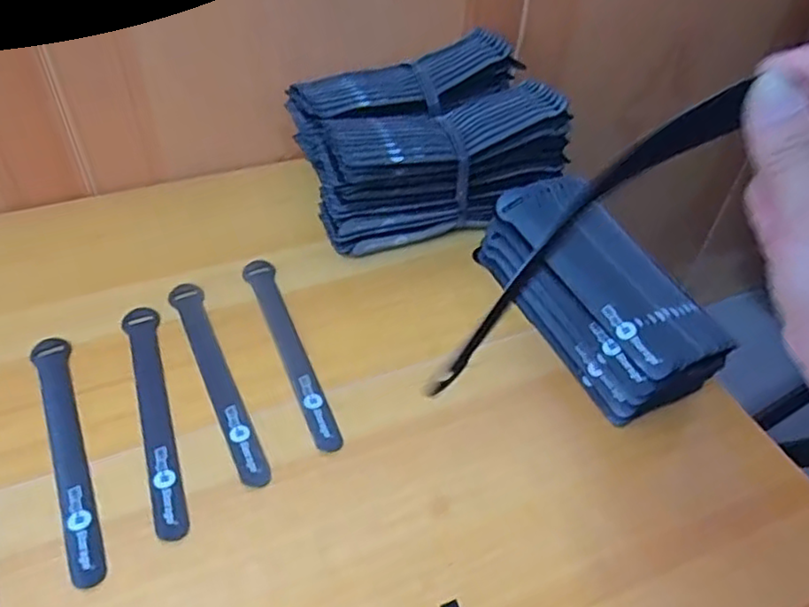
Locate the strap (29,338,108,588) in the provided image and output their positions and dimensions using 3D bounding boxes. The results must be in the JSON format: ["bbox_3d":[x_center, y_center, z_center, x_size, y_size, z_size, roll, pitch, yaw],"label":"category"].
[{"bbox_3d":[-0.221,0.094,0.433,0.024,0.005,0.195,-18,48,-23],"label":"strap"}]

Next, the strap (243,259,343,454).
[{"bbox_3d":[-0.089,0.031,0.501,0.024,0.004,0.196,-15,48,-17],"label":"strap"}]

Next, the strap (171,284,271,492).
[{"bbox_3d":[-0.136,0.051,0.478,0.021,0.006,0.195,-19,50,-20],"label":"strap"}]

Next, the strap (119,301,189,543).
[{"bbox_3d":[-0.172,0.071,0.455,0.023,0.004,0.195,-15,48,-17],"label":"strap"}]

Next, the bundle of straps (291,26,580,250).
[{"bbox_3d":[0.017,-0.147,0.596,0.208,0.099,0.164,-14,48,-16],"label":"bundle of straps"}]

